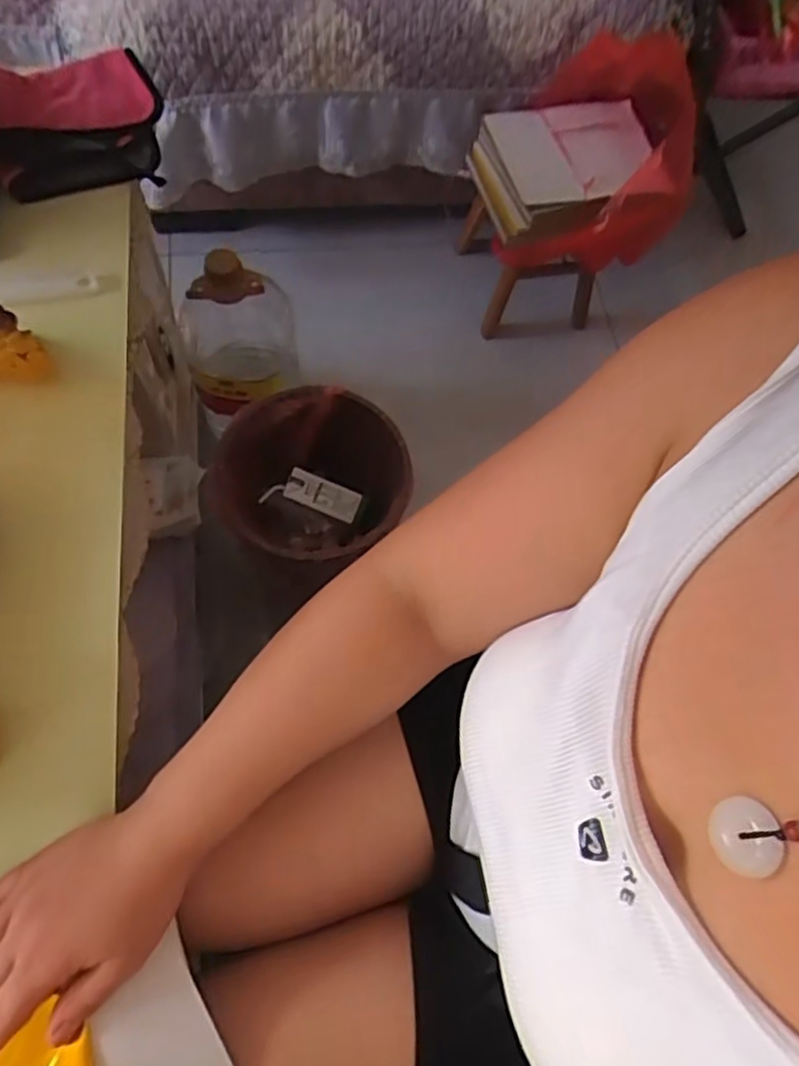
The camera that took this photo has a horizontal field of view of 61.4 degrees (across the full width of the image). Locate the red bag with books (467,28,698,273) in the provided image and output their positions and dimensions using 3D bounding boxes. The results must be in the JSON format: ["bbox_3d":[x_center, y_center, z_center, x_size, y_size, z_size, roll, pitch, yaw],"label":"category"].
[{"bbox_3d":[0.276,-0.560,1.009,0.311,0.182,0.283,-2,67,-6],"label":"red bag with books"}]

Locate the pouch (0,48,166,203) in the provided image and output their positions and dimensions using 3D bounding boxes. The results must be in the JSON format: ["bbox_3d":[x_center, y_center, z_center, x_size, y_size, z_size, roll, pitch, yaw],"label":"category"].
[{"bbox_3d":[-0.303,-0.387,0.627,0.153,0.051,0.139,-10,68,-9],"label":"pouch"}]

